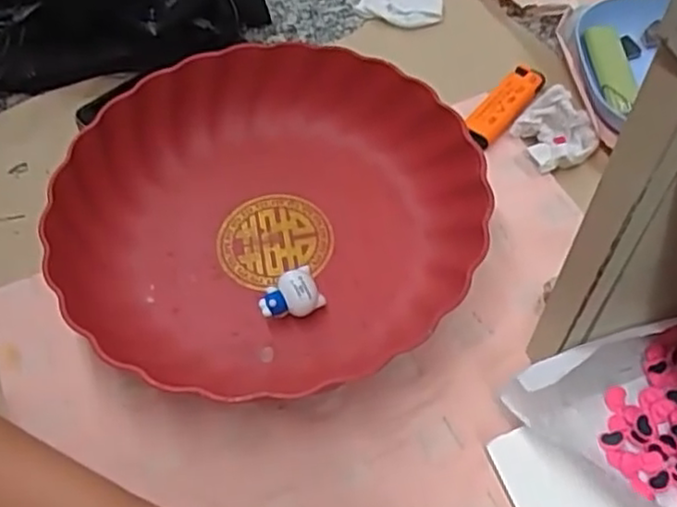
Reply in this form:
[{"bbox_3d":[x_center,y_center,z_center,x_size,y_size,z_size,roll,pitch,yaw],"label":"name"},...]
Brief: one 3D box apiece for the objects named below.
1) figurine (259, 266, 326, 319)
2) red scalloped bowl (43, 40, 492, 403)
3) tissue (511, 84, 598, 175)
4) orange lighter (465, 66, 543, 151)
[{"bbox_3d":[-0.027,0.027,0.394,0.034,0.025,0.020,-28,59,-15],"label":"figurine"},{"bbox_3d":[-0.038,-0.034,0.423,0.237,0.058,0.226,-1,56,2],"label":"red scalloped bowl"},{"bbox_3d":[0.145,-0.082,0.460,0.043,0.023,0.051,-20,57,-11],"label":"tissue"},{"bbox_3d":[0.115,-0.103,0.481,0.023,0.010,0.082,34,64,23],"label":"orange lighter"}]

